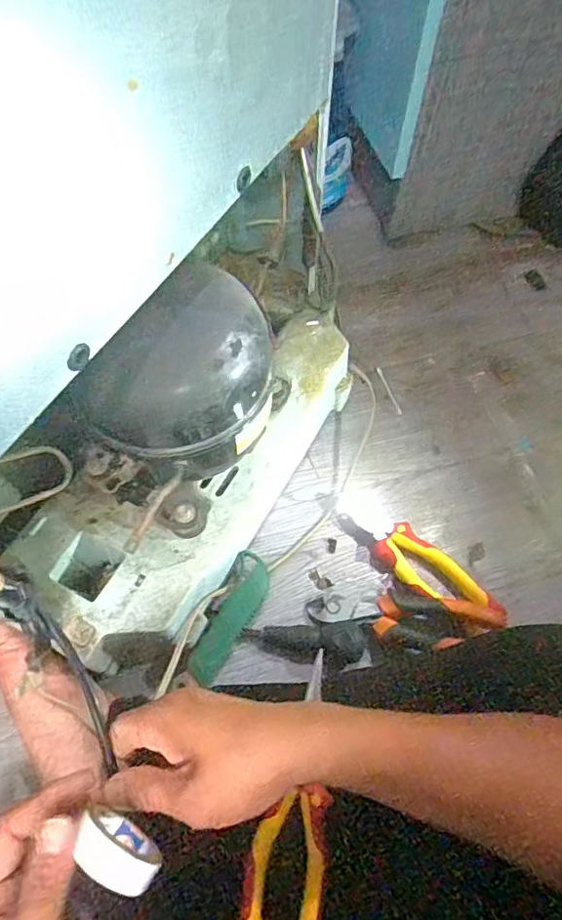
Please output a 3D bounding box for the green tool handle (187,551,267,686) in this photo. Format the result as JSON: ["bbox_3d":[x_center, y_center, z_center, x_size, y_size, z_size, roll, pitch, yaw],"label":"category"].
[{"bbox_3d":[-0.046,0.152,0.549,0.038,0.020,0.126,20,63,10],"label":"green tool handle"}]

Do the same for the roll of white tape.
[{"bbox_3d":[-0.089,0.216,0.314,0.047,0.040,0.024,31,65,15],"label":"roll of white tape"}]

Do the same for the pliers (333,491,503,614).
[{"bbox_3d":[0.129,0.098,0.584,0.050,0.022,0.185,-39,69,-20],"label":"pliers"}]

